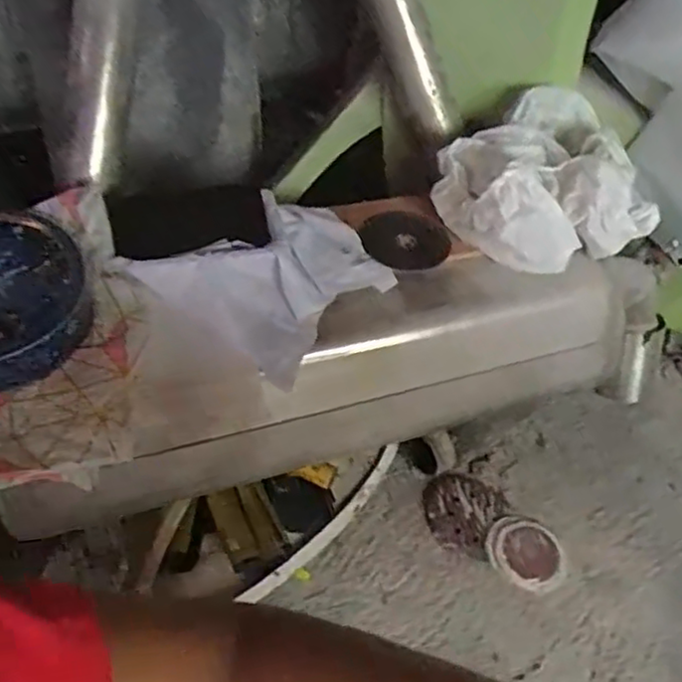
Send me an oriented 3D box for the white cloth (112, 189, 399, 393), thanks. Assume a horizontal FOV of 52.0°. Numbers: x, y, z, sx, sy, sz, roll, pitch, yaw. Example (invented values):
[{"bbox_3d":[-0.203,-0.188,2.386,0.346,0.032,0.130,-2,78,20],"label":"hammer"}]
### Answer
[{"bbox_3d":[-0.077,-0.079,0.774,0.207,0.053,0.235,44,63,4],"label":"white cloth"}]

